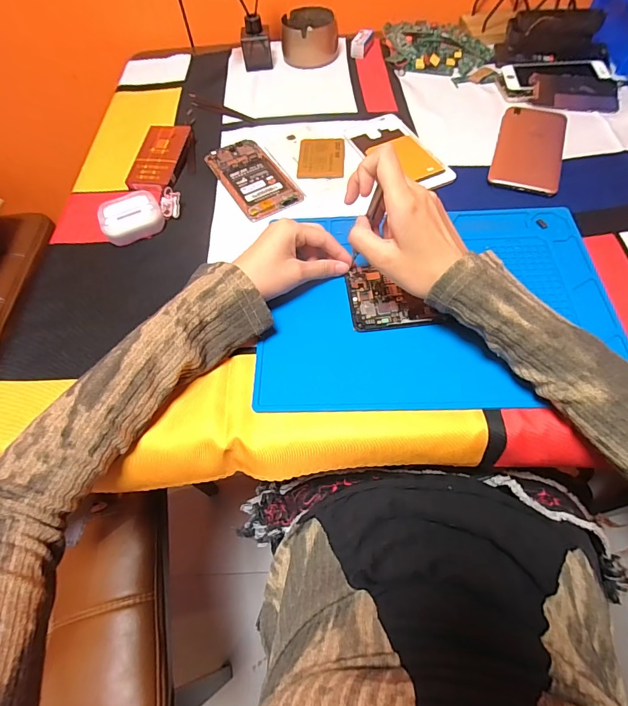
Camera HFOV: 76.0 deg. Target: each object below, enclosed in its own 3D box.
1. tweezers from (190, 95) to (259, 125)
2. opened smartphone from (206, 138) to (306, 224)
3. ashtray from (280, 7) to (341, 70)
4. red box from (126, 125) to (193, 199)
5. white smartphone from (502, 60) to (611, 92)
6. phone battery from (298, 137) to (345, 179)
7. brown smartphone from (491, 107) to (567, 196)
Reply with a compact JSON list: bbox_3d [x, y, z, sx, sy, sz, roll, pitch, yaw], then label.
[{"bbox_3d":[-0.131,-0.343,0.565,0.115,0.007,0.020,24,64,17],"label":"tweezers"},{"bbox_3d":[-0.076,-0.214,0.485,0.067,0.007,0.139,-29,61,-11],"label":"opened smartphone"},{"bbox_3d":[-0.005,-0.489,0.623,0.086,0.048,0.082,1,60,6],"label":"ashtray"},{"bbox_3d":[-0.192,-0.243,0.503,0.055,0.022,0.108,6,61,9],"label":"red box"},{"bbox_3d":[0.332,-0.387,0.554,0.133,0.011,0.063,-5,60,3],"label":"white smartphone"},{"bbox_3d":[0.009,-0.238,0.489,0.055,0.006,0.072,0,60,6],"label":"phone battery"},{"bbox_3d":[0.257,-0.247,0.480,0.076,0.006,0.158,16,63,14],"label":"brown smartphone"}]

